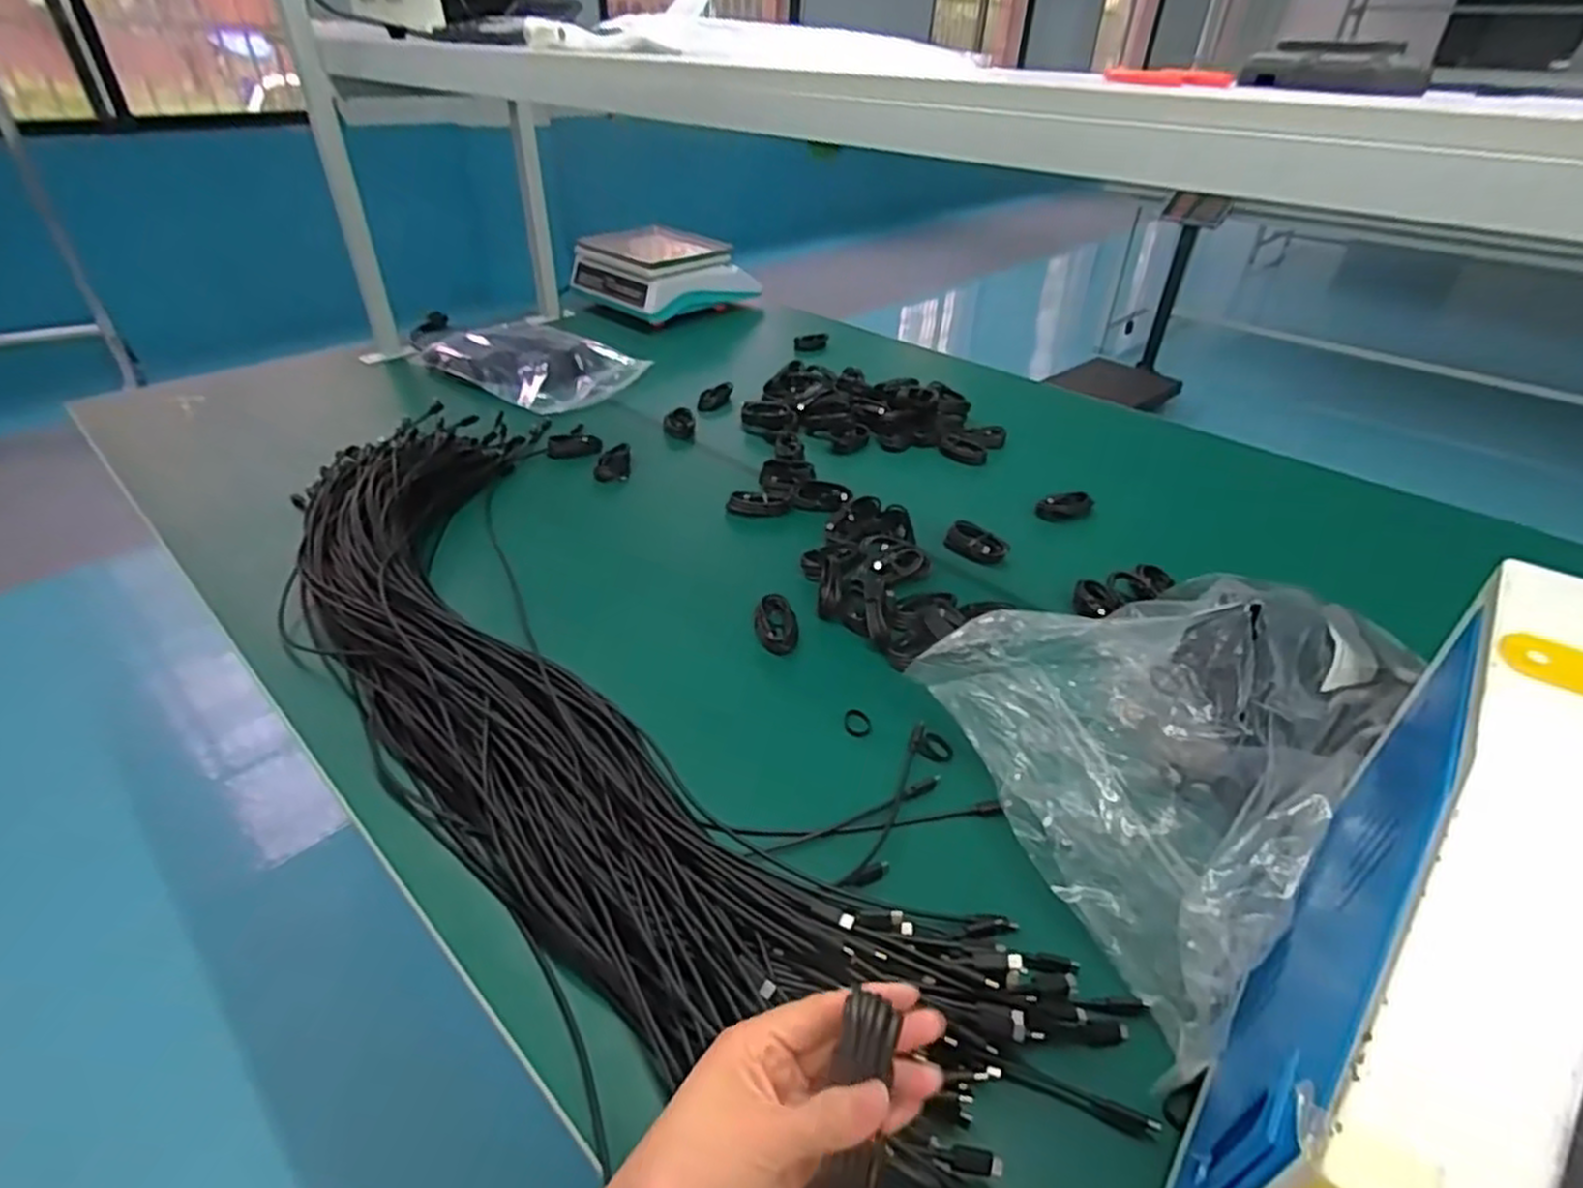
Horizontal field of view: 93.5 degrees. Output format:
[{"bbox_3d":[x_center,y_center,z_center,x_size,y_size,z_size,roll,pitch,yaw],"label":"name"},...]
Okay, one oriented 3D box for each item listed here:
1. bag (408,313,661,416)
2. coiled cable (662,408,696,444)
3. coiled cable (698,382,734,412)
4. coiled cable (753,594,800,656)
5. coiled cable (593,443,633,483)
[{"bbox_3d":[-0.503,-0.432,1.319,0.484,0.056,0.252,23,41,26],"label":"bag"},{"bbox_3d":[-0.173,-0.261,1.147,0.047,0.027,0.068,-4,37,-8],"label":"coiled cable"},{"bbox_3d":[-0.124,-0.324,1.217,0.033,0.021,0.087,19,40,22],"label":"coiled cable"},{"bbox_3d":[-0.015,0.035,0.761,0.041,0.025,0.081,-7,38,-12],"label":"coiled cable"},{"bbox_3d":[-0.248,-0.183,1.034,0.047,0.020,0.076,-3,37,-7],"label":"coiled cable"}]

